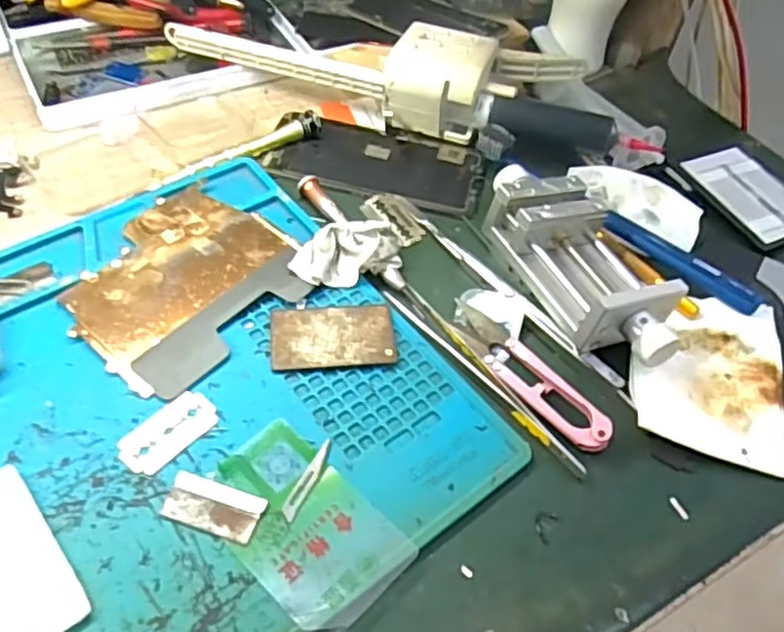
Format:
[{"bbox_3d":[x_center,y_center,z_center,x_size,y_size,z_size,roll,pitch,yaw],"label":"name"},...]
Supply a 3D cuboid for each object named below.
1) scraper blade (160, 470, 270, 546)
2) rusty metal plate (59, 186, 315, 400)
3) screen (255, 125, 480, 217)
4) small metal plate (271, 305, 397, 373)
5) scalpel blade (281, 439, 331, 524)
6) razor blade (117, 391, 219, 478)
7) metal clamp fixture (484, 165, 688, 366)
[{"bbox_3d":[-0.073,0.078,0.278,0.039,0.004,0.019,17,53,8],"label":"scraper blade"},{"bbox_3d":[-0.107,-0.018,0.349,0.098,0.004,0.111,36,58,21],"label":"rusty metal plate"},{"bbox_3d":[-0.009,-0.097,0.430,0.130,0.007,0.064,9,53,2],"label":"screen"},{"bbox_3d":[-0.029,0.009,0.337,0.059,0.004,0.037,-3,53,-8],"label":"small metal plate"},{"bbox_3d":[-0.036,0.069,0.289,0.007,0.004,0.040,23,54,12],"label":"scalpel blade"},{"bbox_3d":[-0.098,0.051,0.299,0.024,0.004,0.043,35,58,20],"label":"razor blade"},{"bbox_3d":[0.099,-0.032,0.361,0.063,0.032,0.140,-17,56,-17],"label":"metal clamp fixture"}]

